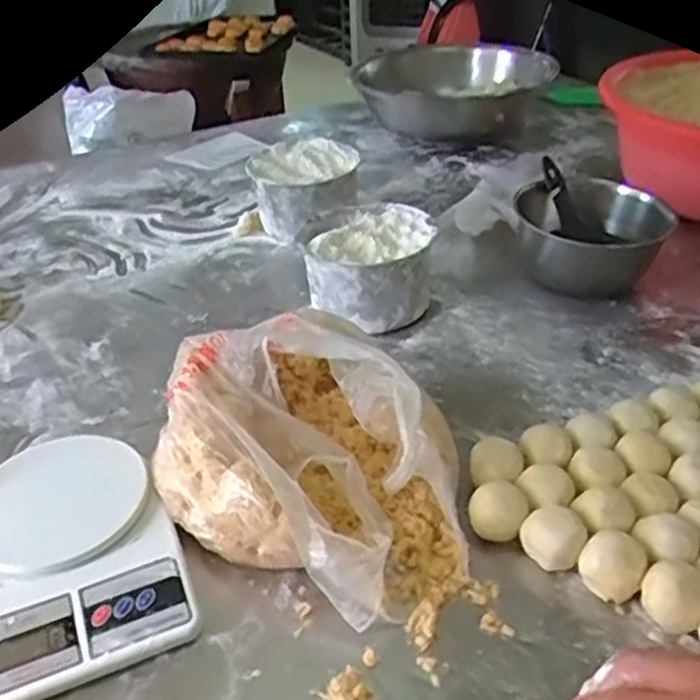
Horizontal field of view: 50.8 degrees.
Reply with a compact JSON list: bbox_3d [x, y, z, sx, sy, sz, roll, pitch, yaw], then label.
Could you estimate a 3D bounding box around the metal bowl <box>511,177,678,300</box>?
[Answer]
[{"bbox_3d":[0.278,-0.135,0.880,0.178,0.088,0.203,19,39,27],"label":"metal bowl"}]

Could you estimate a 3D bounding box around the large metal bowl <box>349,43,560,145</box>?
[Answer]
[{"bbox_3d":[0.181,-0.487,1.394,0.339,0.109,0.336,-1,34,1],"label":"large metal bowl"}]

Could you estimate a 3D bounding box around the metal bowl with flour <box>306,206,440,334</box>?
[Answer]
[{"bbox_3d":[0.028,-0.090,0.834,0.121,0.092,0.139,9,36,16],"label":"metal bowl with flour"}]

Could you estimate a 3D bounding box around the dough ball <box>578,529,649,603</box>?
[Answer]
[{"bbox_3d":[0.182,0.151,0.513,0.042,0.044,0.033,18,39,27],"label":"dough ball"}]

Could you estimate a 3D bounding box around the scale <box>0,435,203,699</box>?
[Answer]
[{"bbox_3d":[-0.209,0.150,0.544,0.149,0.042,0.202,-16,37,-20],"label":"scale"}]

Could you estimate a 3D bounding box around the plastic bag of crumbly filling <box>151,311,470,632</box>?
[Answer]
[{"bbox_3d":[-0.022,0.075,0.568,0.240,0.121,0.183,18,39,26],"label":"plastic bag of crumbly filling"}]

